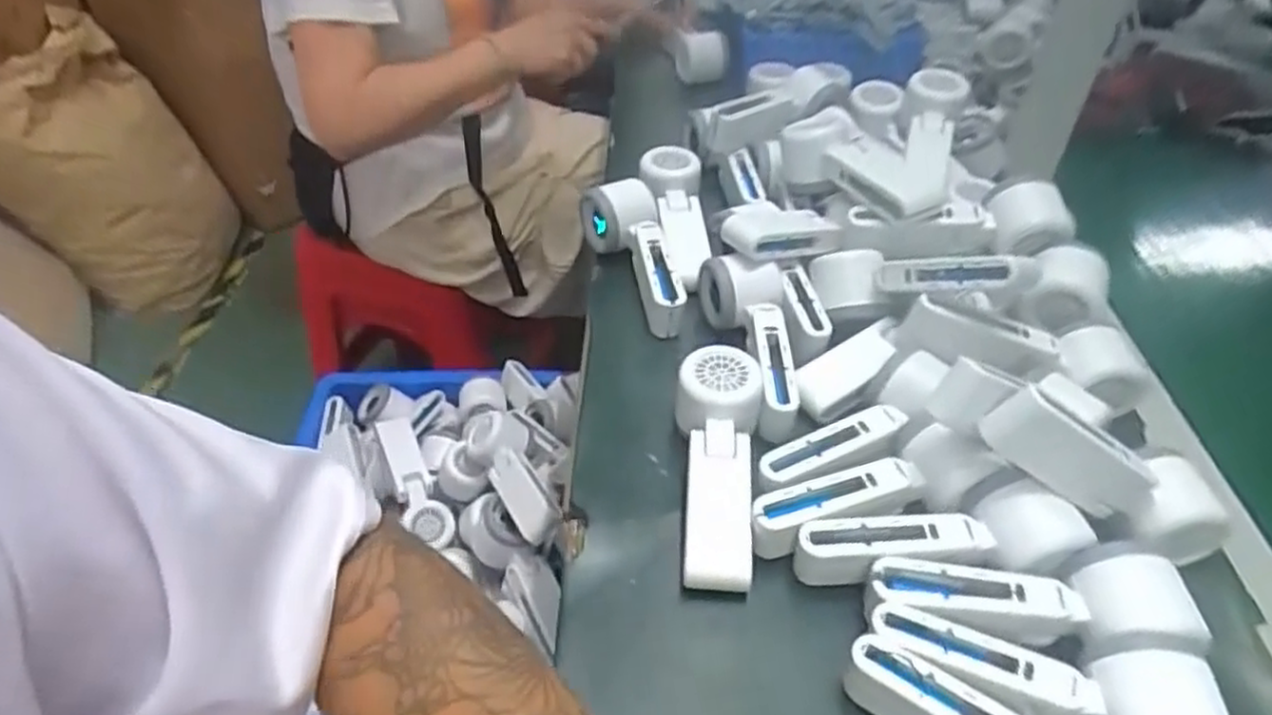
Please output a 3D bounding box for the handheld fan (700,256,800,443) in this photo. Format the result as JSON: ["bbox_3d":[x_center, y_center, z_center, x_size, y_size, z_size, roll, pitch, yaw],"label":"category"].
[{"bbox_3d":[0.083,-0.012,0.563,0.064,0.049,0.153,2,43,0],"label":"handheld fan"}]

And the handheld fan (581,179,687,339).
[{"bbox_3d":[-0.001,-0.087,0.641,0.061,0.048,0.162,-8,44,-11],"label":"handheld fan"}]

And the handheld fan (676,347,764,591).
[{"bbox_3d":[0.050,0.065,0.485,0.055,0.049,0.162,6,44,4],"label":"handheld fan"}]

